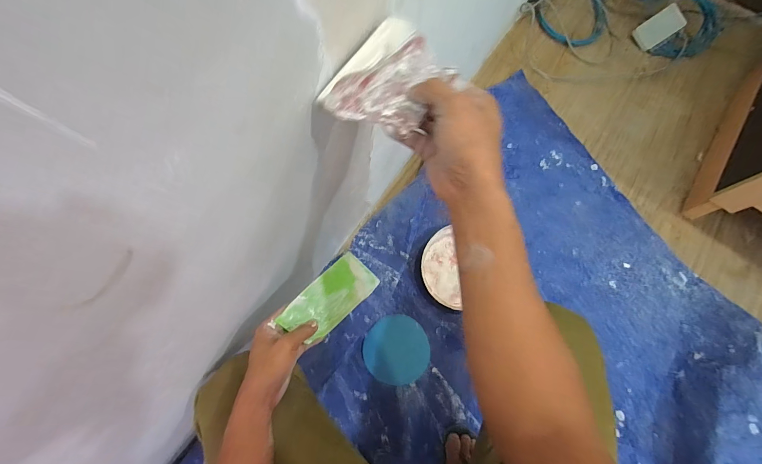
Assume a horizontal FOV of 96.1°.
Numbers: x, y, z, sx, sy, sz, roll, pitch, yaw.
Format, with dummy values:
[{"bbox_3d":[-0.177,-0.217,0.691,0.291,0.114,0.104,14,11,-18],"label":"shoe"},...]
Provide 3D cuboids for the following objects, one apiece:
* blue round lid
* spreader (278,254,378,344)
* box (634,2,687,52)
[{"bbox_3d":[0.038,0.270,0.791,0.147,0.007,0.148,1,72,-2],"label":"blue round lid"},{"bbox_3d":[-0.078,0.106,0.541,0.154,0.006,0.081,-42,109,-23],"label":"spreader"},{"bbox_3d":[0.877,-0.643,1.079,0.028,0.121,0.081,-28,86,-52],"label":"box"}]

